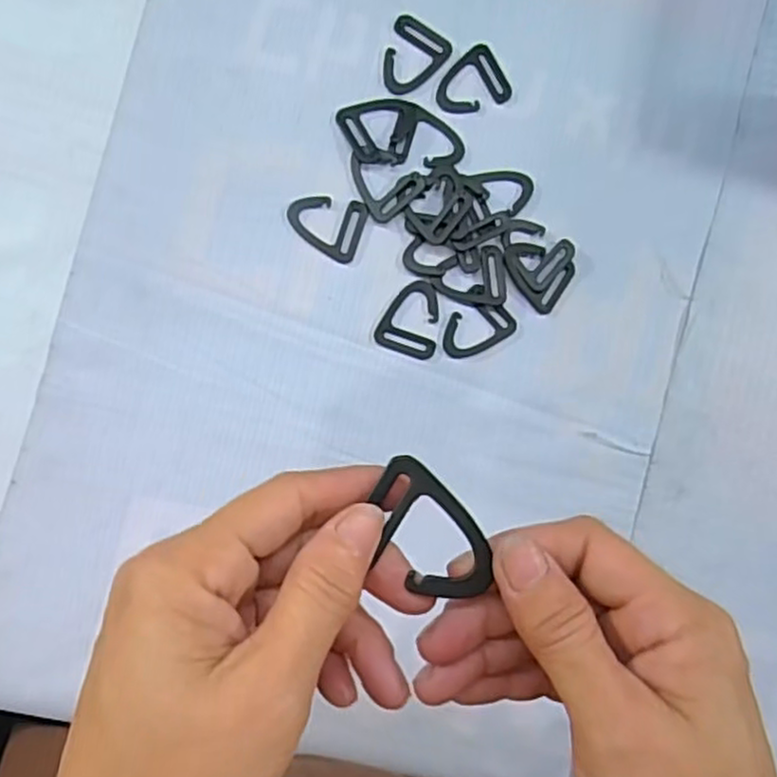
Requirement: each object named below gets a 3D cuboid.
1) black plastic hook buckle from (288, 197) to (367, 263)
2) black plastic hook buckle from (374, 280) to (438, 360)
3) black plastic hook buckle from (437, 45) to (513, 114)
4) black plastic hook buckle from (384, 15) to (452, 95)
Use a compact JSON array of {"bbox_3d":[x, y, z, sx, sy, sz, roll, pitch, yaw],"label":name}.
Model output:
[{"bbox_3d":[-0.036,-0.095,0.409,0.043,0.004,0.036,18,88,-7],"label":"black plastic hook buckle"},{"bbox_3d":[0.015,-0.041,0.416,0.035,0.004,0.044,20,87,-7],"label":"black plastic hook buckle"},{"bbox_3d":[0.049,-0.181,0.424,0.043,0.004,0.036,-32,94,-6],"label":"black plastic hook buckle"},{"bbox_3d":[0.013,-0.195,0.419,0.036,0.004,0.044,32,86,-6],"label":"black plastic hook buckle"}]

